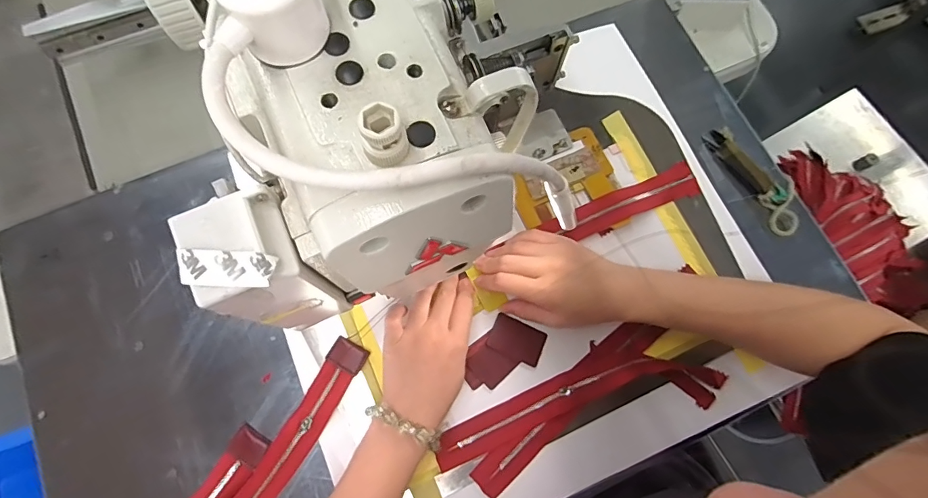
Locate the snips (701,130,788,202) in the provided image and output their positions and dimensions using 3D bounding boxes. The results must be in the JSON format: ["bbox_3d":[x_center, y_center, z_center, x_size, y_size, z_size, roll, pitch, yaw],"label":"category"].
[{"bbox_3d":[0.304,-0.090,0.486,0.027,0.010,0.101,-35,78,-11],"label":"snips"}]

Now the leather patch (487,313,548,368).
[{"bbox_3d":[0.052,0.086,0.427,0.052,0.004,0.034,26,75,5],"label":"leather patch"}]

